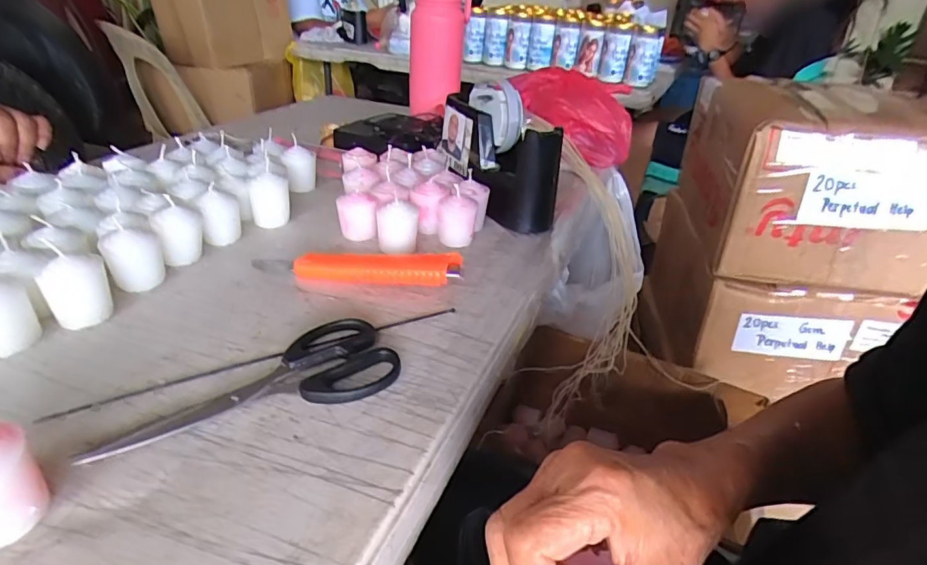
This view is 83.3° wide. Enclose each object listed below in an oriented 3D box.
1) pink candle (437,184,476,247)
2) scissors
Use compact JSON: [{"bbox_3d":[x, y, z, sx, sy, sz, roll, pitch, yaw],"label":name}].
[{"bbox_3d":[-0.006,-0.064,0.502,0.036,0.051,0.031,4,30,0],"label":"pink candle"},{"bbox_3d":[-0.127,0.058,0.319,0.170,0.014,0.069,-8,33,-21],"label":"scissors"}]

